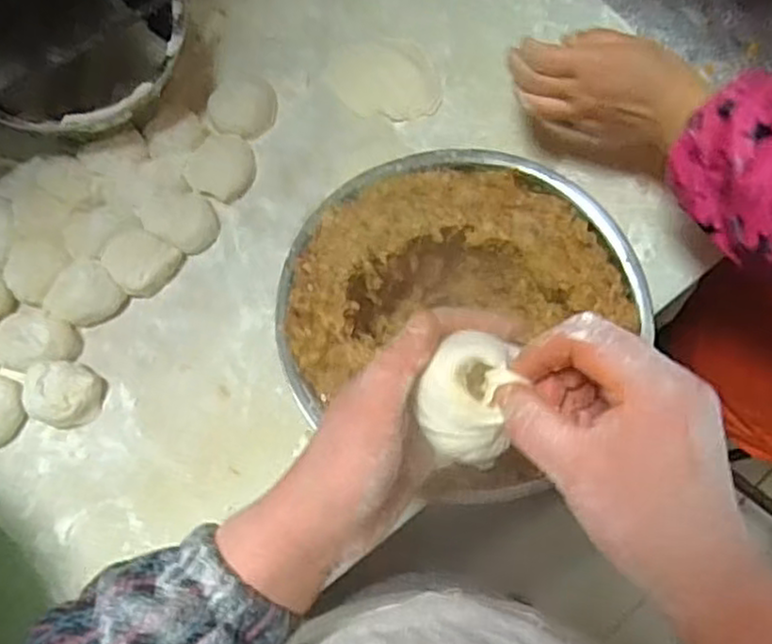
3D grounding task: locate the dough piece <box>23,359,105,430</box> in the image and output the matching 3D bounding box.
[{"bbox_3d":[-0.249,0.055,0.554,0.054,0.025,0.049,28,74,7],"label":"dough piece"}]

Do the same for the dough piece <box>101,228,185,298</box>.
[{"bbox_3d":[-0.201,-0.049,0.589,0.051,0.029,0.050,1,73,-2],"label":"dough piece"}]

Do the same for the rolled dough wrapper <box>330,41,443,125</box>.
[{"bbox_3d":[-0.001,-0.224,0.665,0.098,0.004,0.082,-5,73,-4],"label":"rolled dough wrapper"}]

